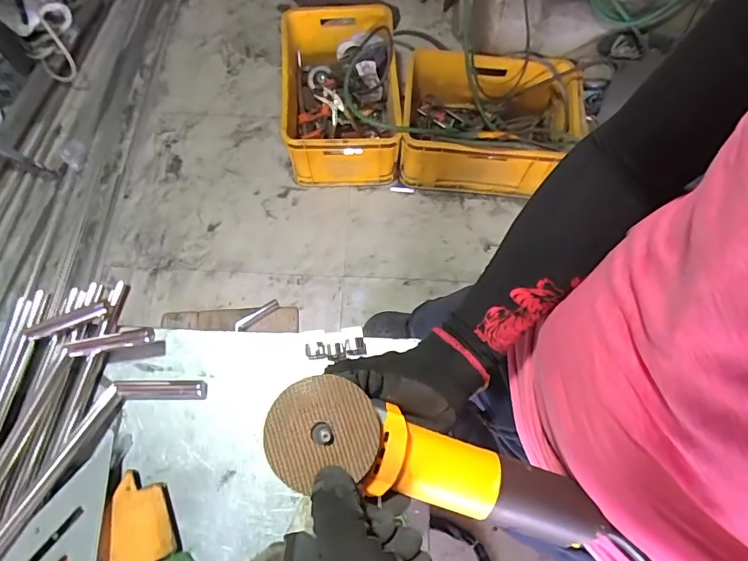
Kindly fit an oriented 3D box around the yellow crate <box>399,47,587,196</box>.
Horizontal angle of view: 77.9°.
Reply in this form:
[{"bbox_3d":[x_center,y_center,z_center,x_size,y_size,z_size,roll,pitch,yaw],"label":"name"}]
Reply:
[{"bbox_3d":[0.371,-0.529,1.513,0.538,0.232,0.421,7,72,2],"label":"yellow crate"}]

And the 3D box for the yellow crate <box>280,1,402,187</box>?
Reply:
[{"bbox_3d":[-0.104,-0.608,1.538,0.358,0.247,0.521,-2,72,-1],"label":"yellow crate"}]

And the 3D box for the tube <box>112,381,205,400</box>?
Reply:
[{"bbox_3d":[-0.240,0.125,0.525,0.093,0.022,0.021,-1,71,-2],"label":"tube"}]

